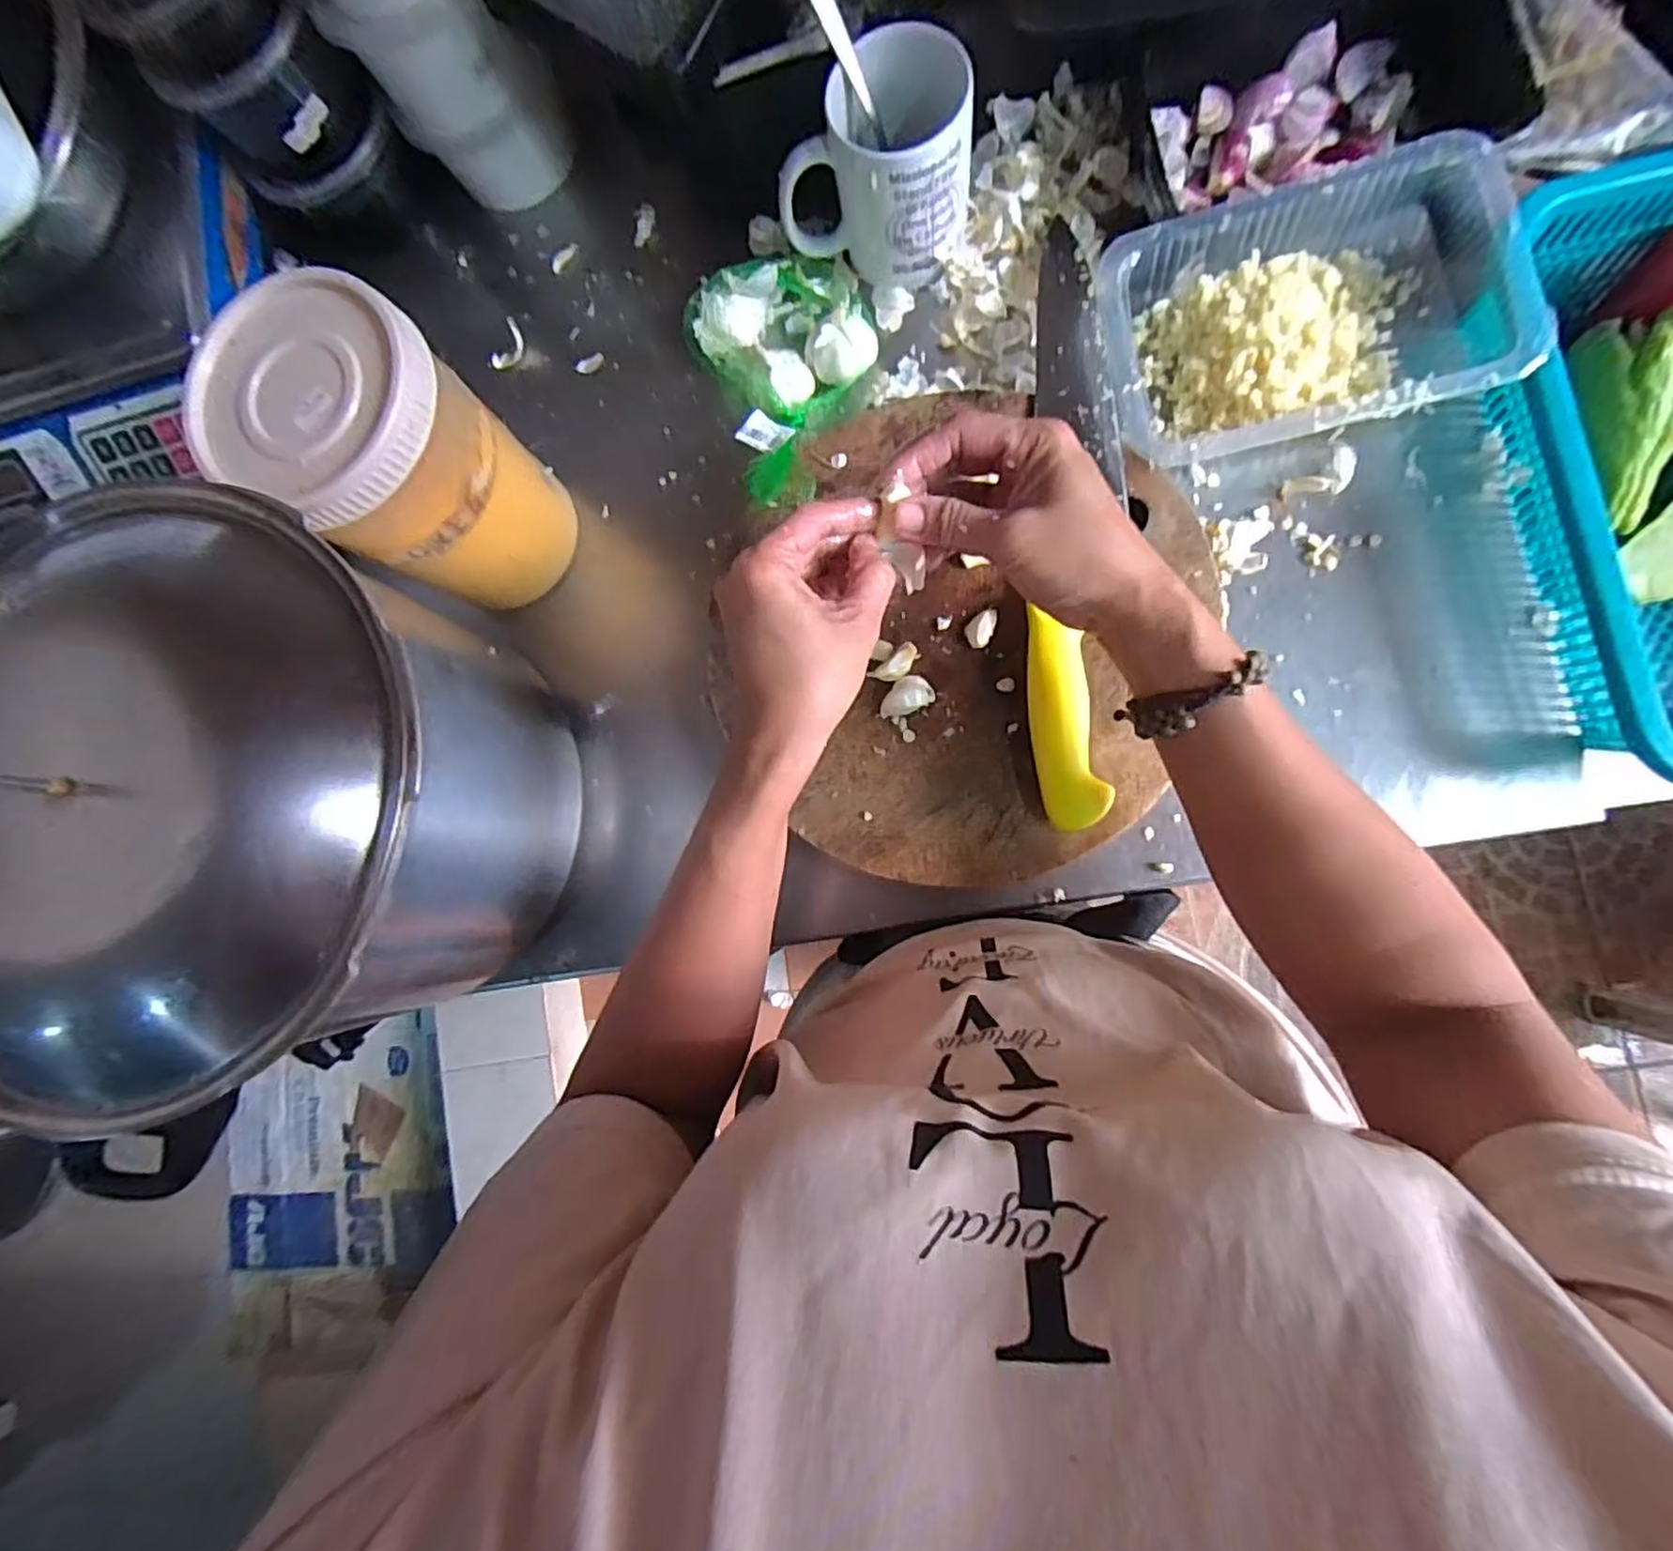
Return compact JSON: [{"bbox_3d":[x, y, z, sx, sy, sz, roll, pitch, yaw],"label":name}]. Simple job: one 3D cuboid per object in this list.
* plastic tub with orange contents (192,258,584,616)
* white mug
[{"bbox_3d":[-0.243,-0.177,0.418,0.111,0.181,0.106,-1,86,8],"label":"plastic tub with orange contents"},{"bbox_3d":[0.025,-0.371,0.428,0.109,0.085,0.087,5,87,8],"label":"white mug"}]

